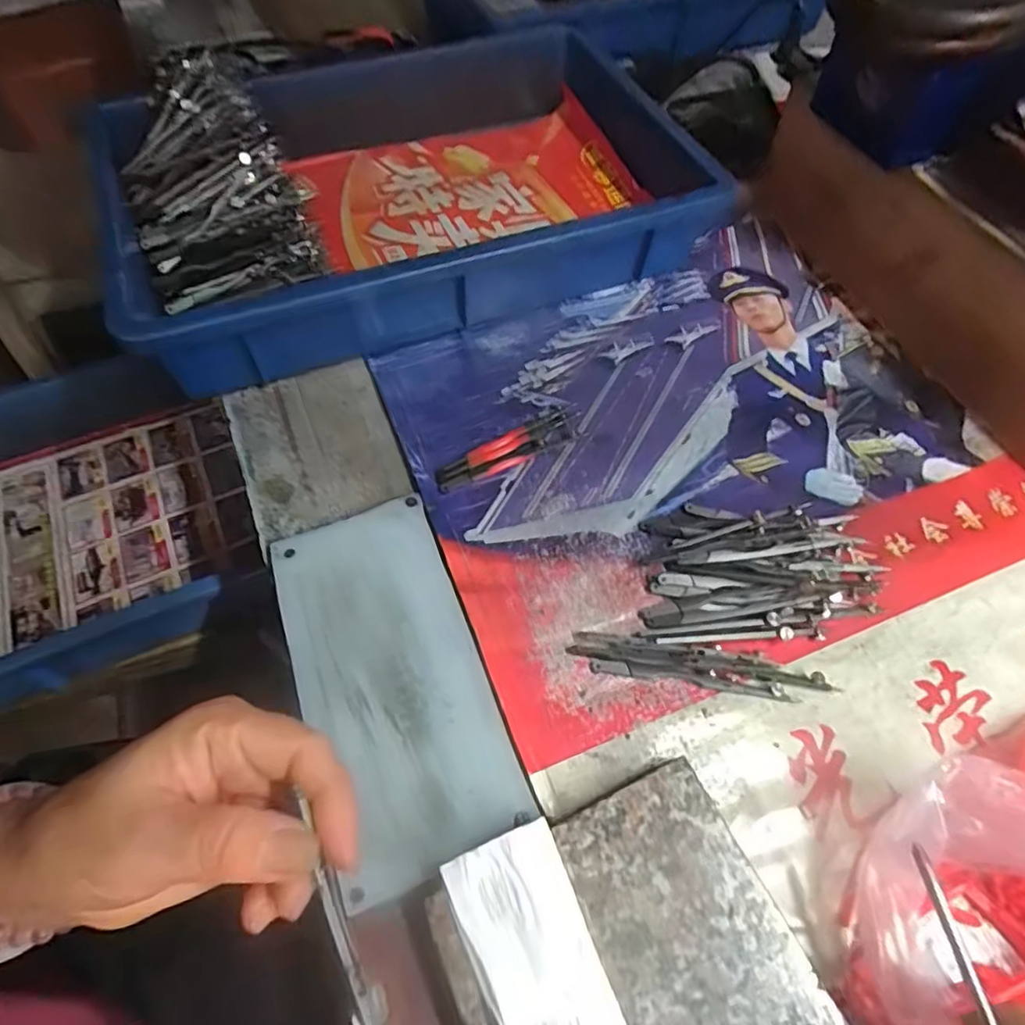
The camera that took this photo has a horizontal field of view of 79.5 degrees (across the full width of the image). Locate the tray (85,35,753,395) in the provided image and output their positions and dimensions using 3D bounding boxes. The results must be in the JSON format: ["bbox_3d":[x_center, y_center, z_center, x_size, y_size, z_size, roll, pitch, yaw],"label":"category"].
[{"bbox_3d":[-0.081,-0.277,0.503,0.449,0.075,0.332,-19,61,-14],"label":"tray"}]

